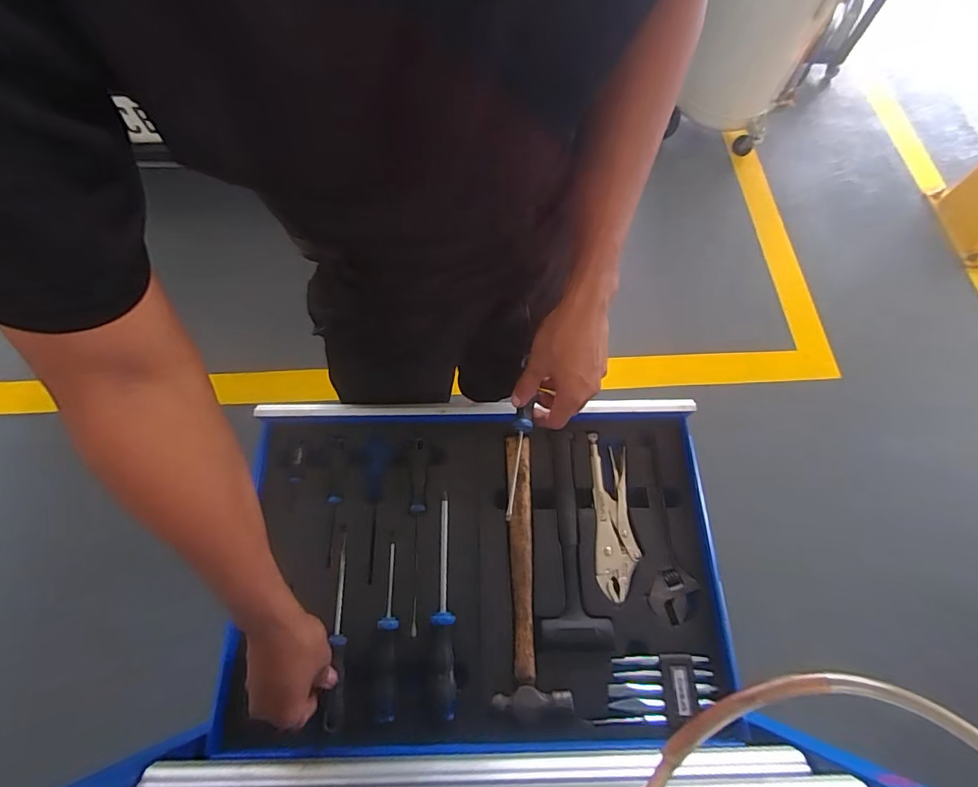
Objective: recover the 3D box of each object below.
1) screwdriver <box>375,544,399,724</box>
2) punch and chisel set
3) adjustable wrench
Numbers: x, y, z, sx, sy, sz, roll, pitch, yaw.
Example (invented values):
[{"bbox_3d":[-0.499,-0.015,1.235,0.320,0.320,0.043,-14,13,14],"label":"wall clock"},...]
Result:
[{"bbox_3d":[-0.122,0.282,0.563,0.024,0.022,0.185,-3,68,-2],"label":"screwdriver"},{"bbox_3d":[0.201,0.352,0.559,0.133,0.014,0.070,-2,68,-2],"label":"punch and chisel set"},{"bbox_3d":[0.241,0.175,0.632,0.057,0.011,0.241,5,68,1],"label":"adjustable wrench"}]

